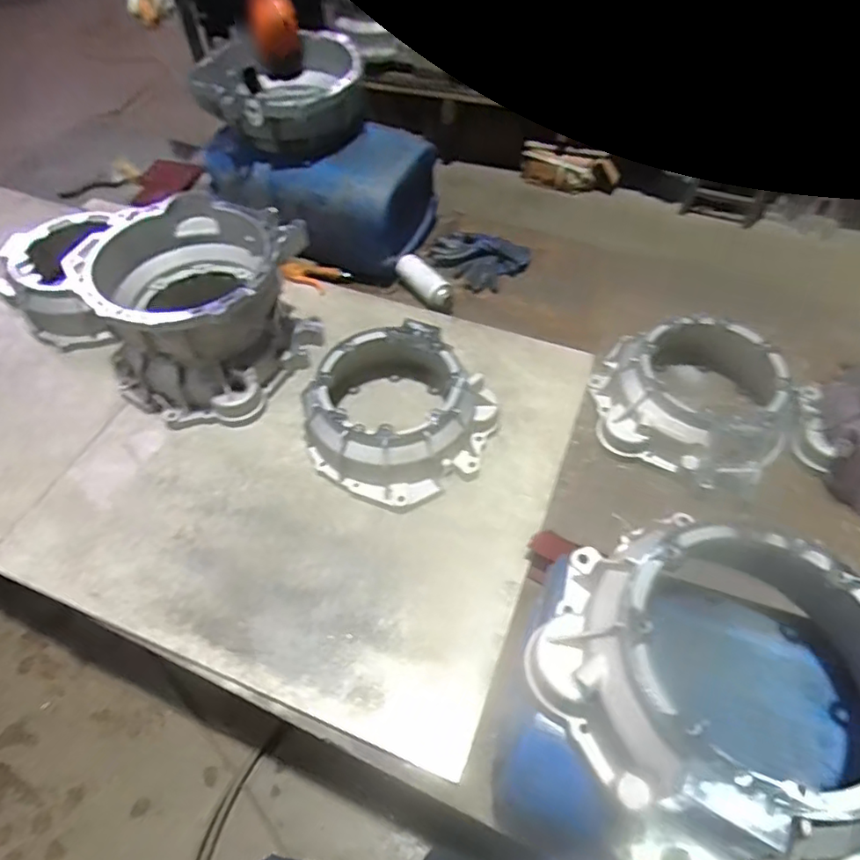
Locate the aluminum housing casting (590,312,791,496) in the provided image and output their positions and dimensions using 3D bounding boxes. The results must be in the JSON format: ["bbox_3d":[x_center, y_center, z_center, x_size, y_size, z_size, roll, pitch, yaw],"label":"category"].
[{"bbox_3d":[0.452,-0.057,1.024,0.324,0.131,0.284,29,60,20],"label":"aluminum housing casting"}]

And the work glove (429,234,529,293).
[{"bbox_3d":[0.097,-0.395,1.341,0.142,0.050,0.205,-39,62,-23],"label":"work glove"}]

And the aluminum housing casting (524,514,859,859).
[{"bbox_3d":[0.260,0.221,0.533,0.280,0.115,0.310,-21,57,-14],"label":"aluminum housing casting"}]

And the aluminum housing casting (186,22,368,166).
[{"bbox_3d":[-0.285,-0.663,1.161,0.291,0.140,0.297,-8,55,-5],"label":"aluminum housing casting"}]

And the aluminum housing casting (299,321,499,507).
[{"bbox_3d":[-0.053,-0.029,1.007,0.282,0.140,0.282,0,54,1],"label":"aluminum housing casting"}]

